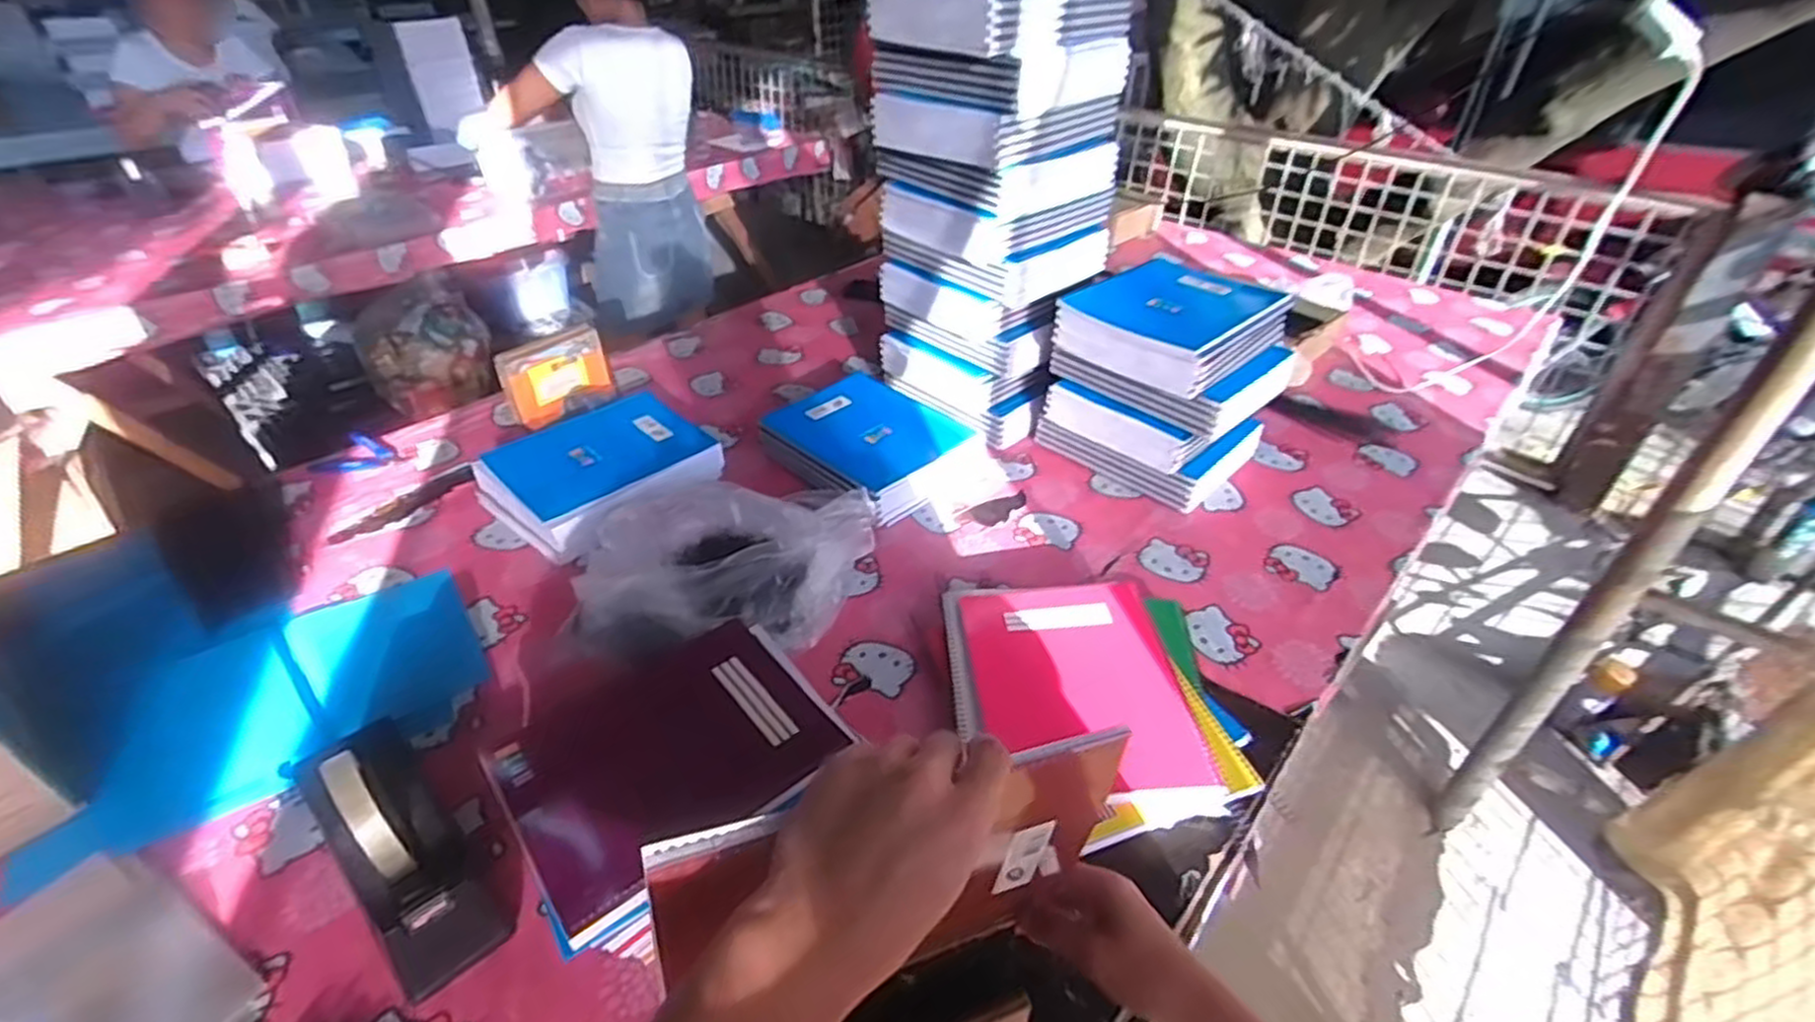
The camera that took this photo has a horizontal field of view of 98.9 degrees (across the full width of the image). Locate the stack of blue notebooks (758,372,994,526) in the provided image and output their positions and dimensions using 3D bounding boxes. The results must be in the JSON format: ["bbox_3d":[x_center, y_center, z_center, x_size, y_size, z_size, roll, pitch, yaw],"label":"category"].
[{"bbox_3d":[-0.053,-0.097,1.124,0.281,0.063,0.235,30,47,33],"label":"stack of blue notebooks"}]

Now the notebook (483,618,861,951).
[{"bbox_3d":[-0.202,0.202,0.674,0.259,0.015,0.216,-26,45,-30],"label":"notebook"}]

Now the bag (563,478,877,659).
[{"bbox_3d":[-0.226,0.057,0.881,0.354,0.111,0.253,6,38,7],"label":"bag"}]

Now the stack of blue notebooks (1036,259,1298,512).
[{"bbox_3d":[0.372,-0.183,1.130,0.259,0.251,0.241,-29,47,-32],"label":"stack of blue notebooks"}]

